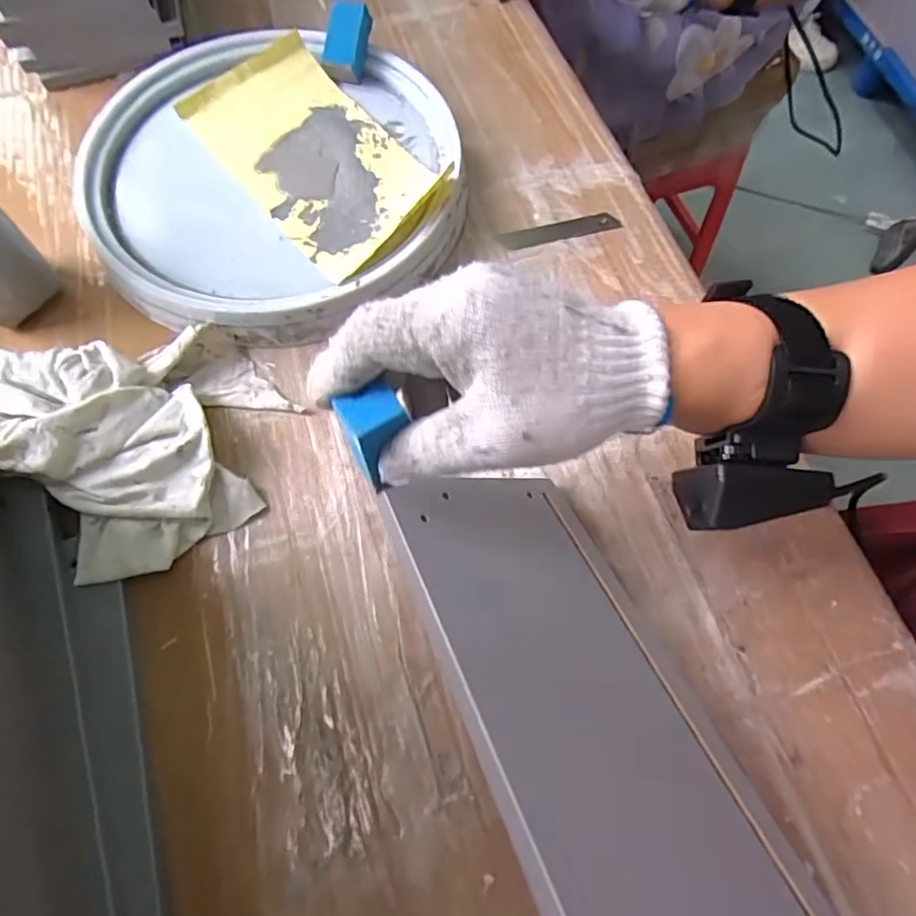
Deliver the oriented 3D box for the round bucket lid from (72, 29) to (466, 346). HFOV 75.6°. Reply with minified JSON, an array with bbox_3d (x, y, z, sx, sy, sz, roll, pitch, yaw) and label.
[{"bbox_3d":[-0.149,-0.240,0.480,0.281,0.033,0.316,-21,67,-9],"label":"round bucket lid"}]

